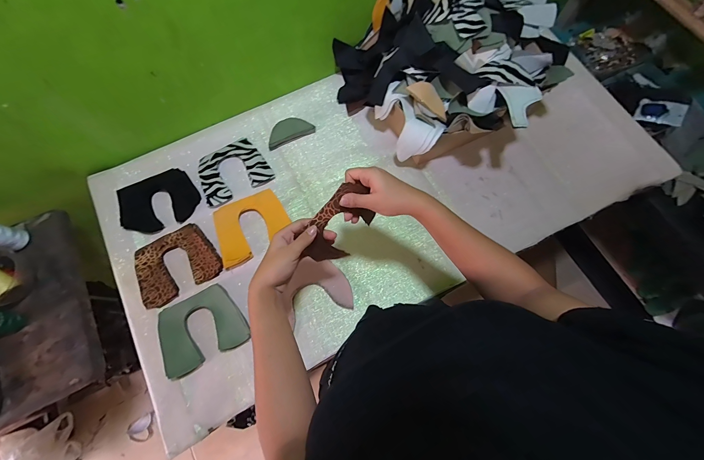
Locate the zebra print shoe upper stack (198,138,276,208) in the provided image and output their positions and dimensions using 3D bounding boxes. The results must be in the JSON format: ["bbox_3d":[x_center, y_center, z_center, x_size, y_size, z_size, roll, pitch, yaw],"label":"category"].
[{"bbox_3d":[-0.269,-0.133,0.667,0.151,0.007,0.127,-31,77,-8],"label":"zebra print shoe upper stack"}]

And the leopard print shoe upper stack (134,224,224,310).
[{"bbox_3d":[-0.359,0.069,0.602,0.153,0.023,0.131,-36,78,-9],"label":"leopard print shoe upper stack"}]

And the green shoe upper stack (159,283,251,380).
[{"bbox_3d":[-0.286,0.184,0.561,0.145,0.029,0.125,-30,77,-8],"label":"green shoe upper stack"}]

